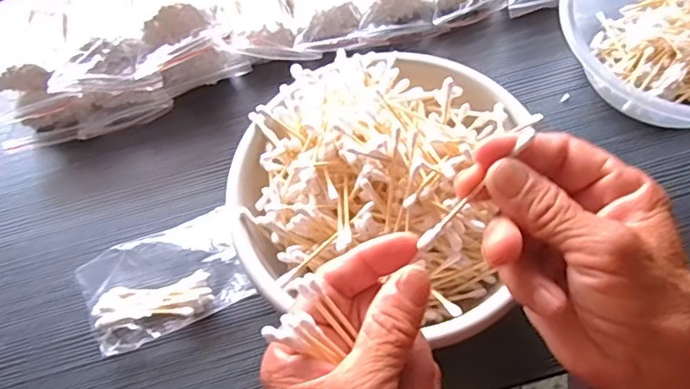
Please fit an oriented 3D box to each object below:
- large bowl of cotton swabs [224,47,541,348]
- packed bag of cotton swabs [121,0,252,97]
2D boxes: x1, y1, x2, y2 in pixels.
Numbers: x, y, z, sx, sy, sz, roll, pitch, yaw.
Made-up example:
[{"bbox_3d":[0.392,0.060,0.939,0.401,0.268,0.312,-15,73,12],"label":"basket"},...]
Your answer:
[{"bbox_3d":[0.019,-0.009,0.345,0.170,0.085,0.176,-2,63,4],"label":"large bowl of cotton swabs"},{"bbox_3d":[-0.133,-0.138,0.439,0.074,0.061,0.110,-24,64,-7],"label":"packed bag of cotton swabs"}]

